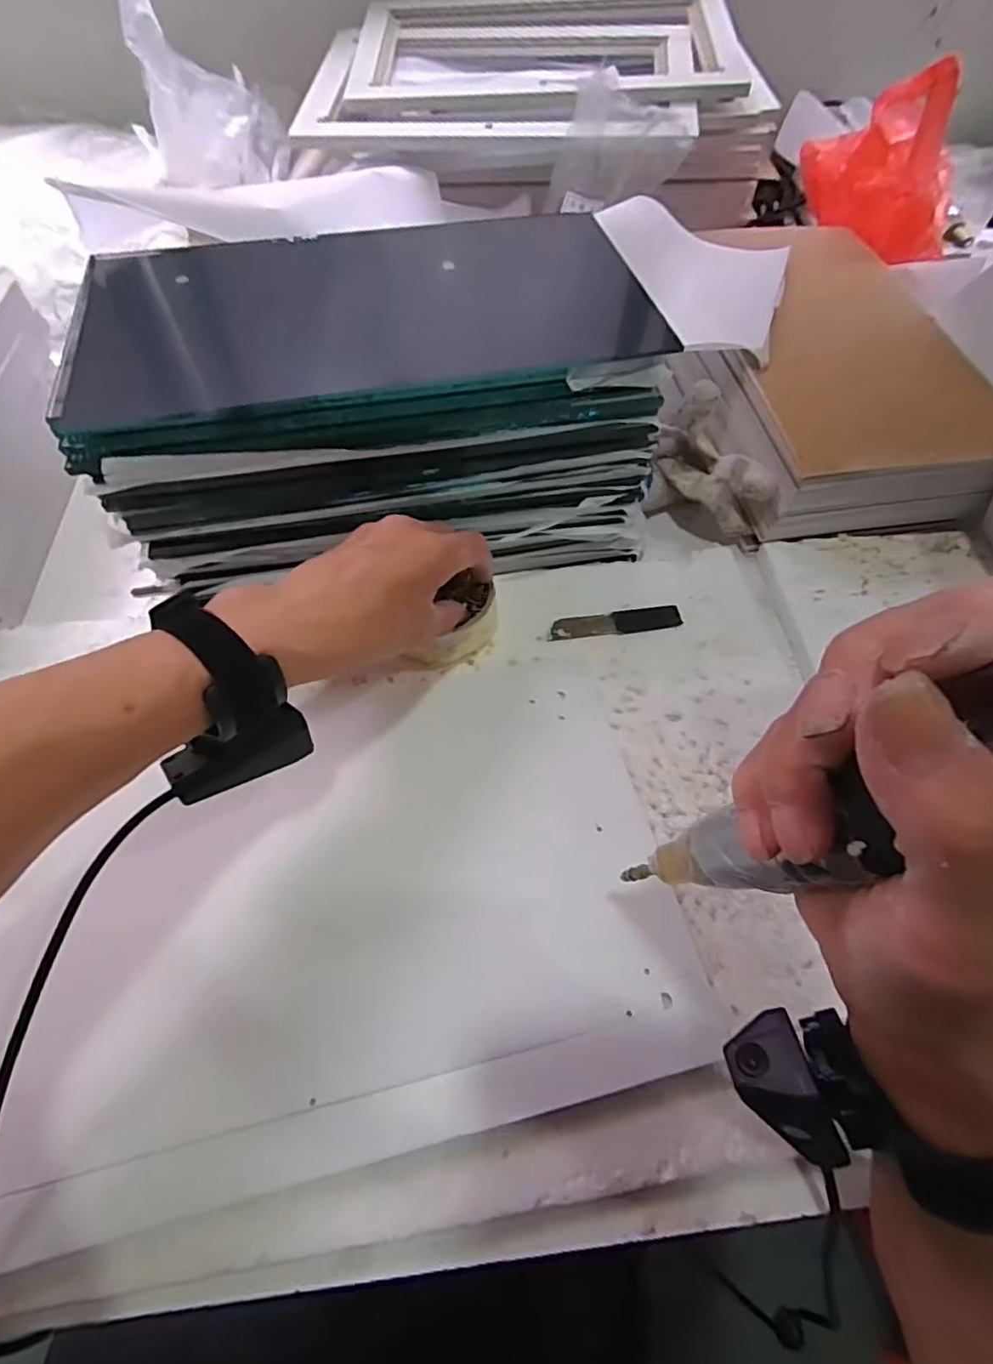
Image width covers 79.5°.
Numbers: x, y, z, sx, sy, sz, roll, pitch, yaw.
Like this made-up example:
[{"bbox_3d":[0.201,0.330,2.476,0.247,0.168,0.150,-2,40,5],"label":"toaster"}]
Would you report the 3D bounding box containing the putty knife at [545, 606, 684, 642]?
[{"bbox_3d":[0.092,-0.047,0.461,0.102,0.006,0.023,-6,59,-4],"label":"putty knife"}]

